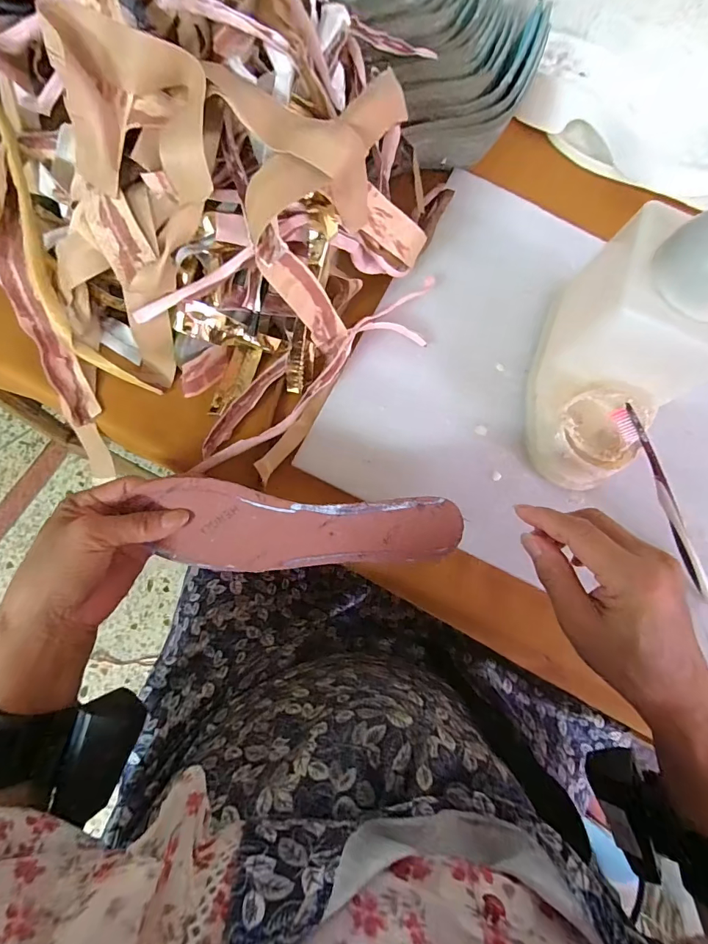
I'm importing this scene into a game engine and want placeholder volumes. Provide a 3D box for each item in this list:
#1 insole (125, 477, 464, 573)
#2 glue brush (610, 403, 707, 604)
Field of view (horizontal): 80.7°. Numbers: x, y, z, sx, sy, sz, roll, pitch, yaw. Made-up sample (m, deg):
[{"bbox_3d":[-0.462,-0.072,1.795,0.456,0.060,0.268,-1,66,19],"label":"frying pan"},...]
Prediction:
[{"bbox_3d":[-0.033,0.043,0.290,0.208,0.005,0.068,5,113,-2],"label":"insole"},{"bbox_3d":[0.256,0.029,0.340,0.015,0.014,0.182,-29,96,-8],"label":"glue brush"}]

